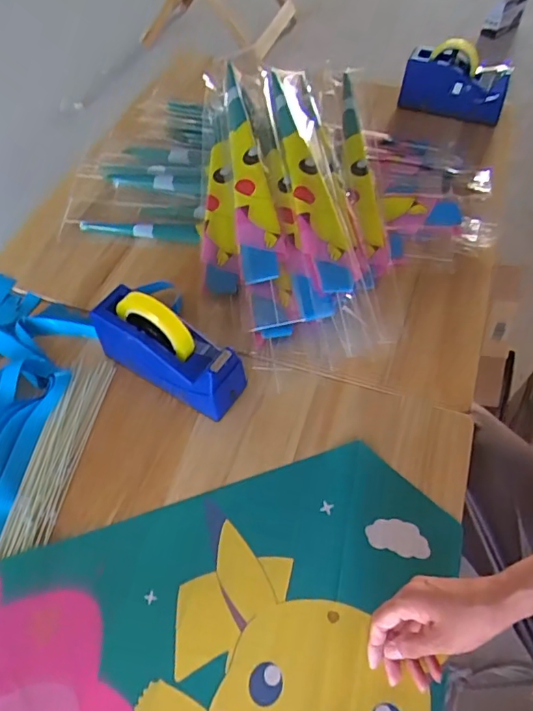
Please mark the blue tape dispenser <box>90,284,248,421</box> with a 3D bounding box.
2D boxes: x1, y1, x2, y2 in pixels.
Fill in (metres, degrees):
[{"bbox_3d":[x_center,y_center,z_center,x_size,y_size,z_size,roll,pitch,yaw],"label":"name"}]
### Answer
[{"bbox_3d":[-0.127,-0.013,0.679,0.204,0.129,0.071,26,58,18],"label":"blue tape dispenser"}]

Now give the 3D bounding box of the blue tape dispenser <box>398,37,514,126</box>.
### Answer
[{"bbox_3d":[0.376,-0.546,1.029,0.201,0.111,0.084,16,56,12],"label":"blue tape dispenser"}]

